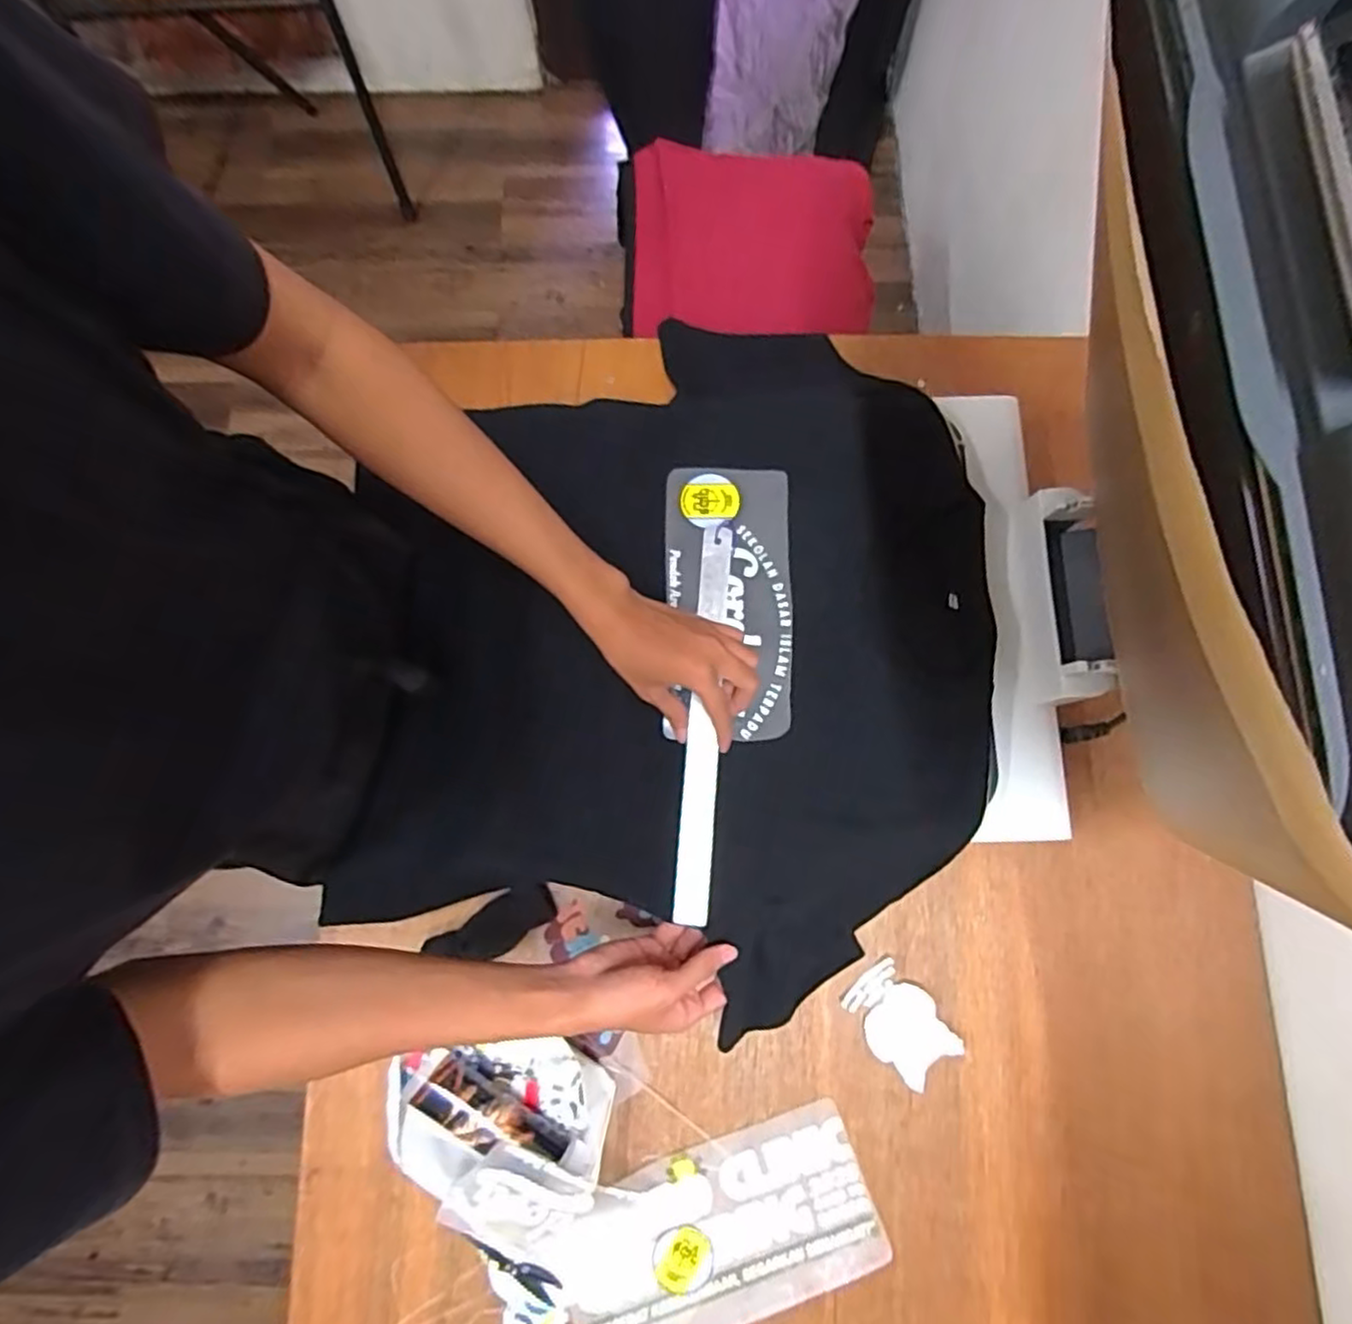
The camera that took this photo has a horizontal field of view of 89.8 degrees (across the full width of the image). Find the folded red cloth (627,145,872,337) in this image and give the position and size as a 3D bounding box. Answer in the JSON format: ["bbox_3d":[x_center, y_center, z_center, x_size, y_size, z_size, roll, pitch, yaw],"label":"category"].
[{"bbox_3d":[0.120,-0.648,1.037,0.376,0.090,0.344,-1,79,0],"label":"folded red cloth"}]

